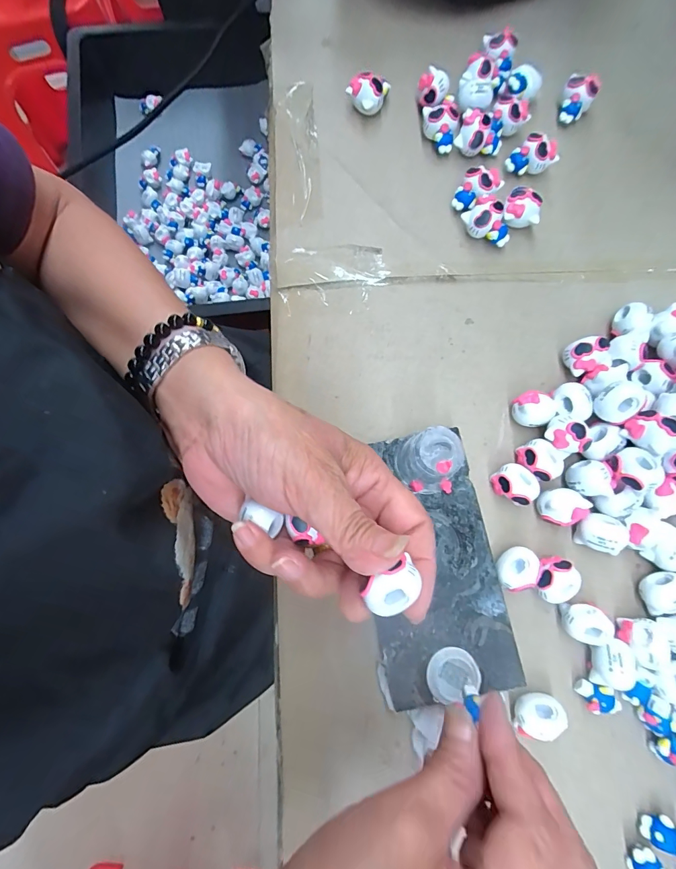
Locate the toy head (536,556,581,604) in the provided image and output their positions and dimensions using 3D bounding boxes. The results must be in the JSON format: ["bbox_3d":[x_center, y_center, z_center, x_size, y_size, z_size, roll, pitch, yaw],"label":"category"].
[{"bbox_3d":[0.128,0.087,0.235,0.024,0.021,0.026,24,80,5],"label":"toy head"}]

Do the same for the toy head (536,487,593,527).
[{"bbox_3d":[0.138,0.045,0.243,0.026,0.020,0.023,1,79,1],"label":"toy head"}]

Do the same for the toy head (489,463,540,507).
[{"bbox_3d":[0.111,0.031,0.245,0.026,0.021,0.022,17,80,4],"label":"toy head"}]

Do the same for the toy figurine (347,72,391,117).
[{"bbox_3d":[0.022,-0.258,0.297,0.030,0.025,0.017,11,79,2],"label":"toy figurine"}]

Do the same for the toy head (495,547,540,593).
[{"bbox_3d":[0.106,0.081,0.236,0.021,0.022,0.026,34,81,7],"label":"toy head"}]

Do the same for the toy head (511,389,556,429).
[{"bbox_3d":[0.124,-0.015,0.251,0.024,0.020,0.023,0,79,0],"label":"toy head"}]

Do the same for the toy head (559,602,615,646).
[{"bbox_3d":[0.146,0.111,0.232,0.026,0.019,0.021,33,81,6],"label":"toy head"}]

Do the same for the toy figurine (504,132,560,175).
[{"bbox_3d":[0.145,-0.206,0.291,0.034,0.023,0.017,20,80,4],"label":"toy figurine"}]

